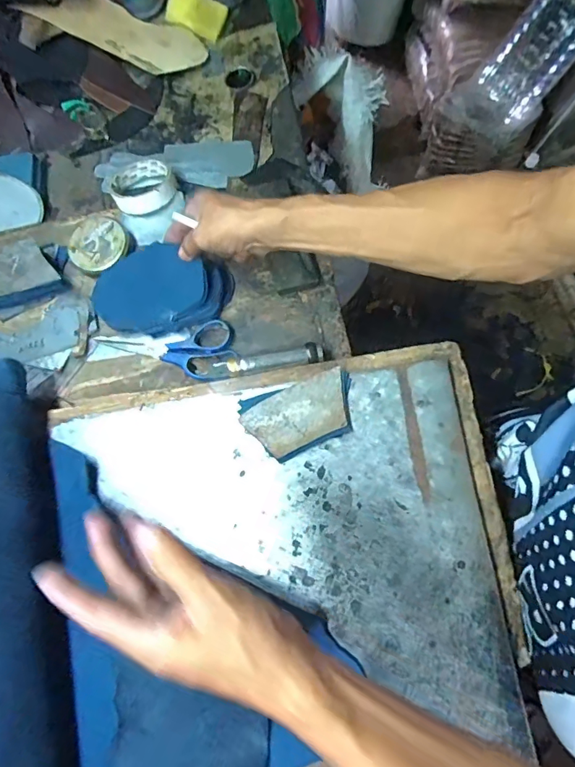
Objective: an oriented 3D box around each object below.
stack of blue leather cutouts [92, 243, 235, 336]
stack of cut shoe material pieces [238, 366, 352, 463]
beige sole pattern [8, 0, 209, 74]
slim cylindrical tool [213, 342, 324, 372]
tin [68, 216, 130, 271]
[{"bbox_3d":[-0.154,-0.111,0.542,0.161,0.047,0.094,6,76,3],"label":"stack of blue leather cutouts"},{"bbox_3d":[0.013,0.035,0.481,0.117,0.010,0.071,-20,81,4],"label":"stack of cut shoe material pieces"},{"bbox_3d":[-0.239,-0.509,0.658,0.233,0.016,0.095,19,70,-9],"label":"beige sole pattern"},{"bbox_3d":[-0.019,-0.026,0.518,0.118,0.029,0.022,-6,76,0],"label":"slim cylindrical tool"},{"bbox_3d":[-0.238,-0.176,0.575,0.070,0.014,0.079,-24,75,-7],"label":"tin"}]

